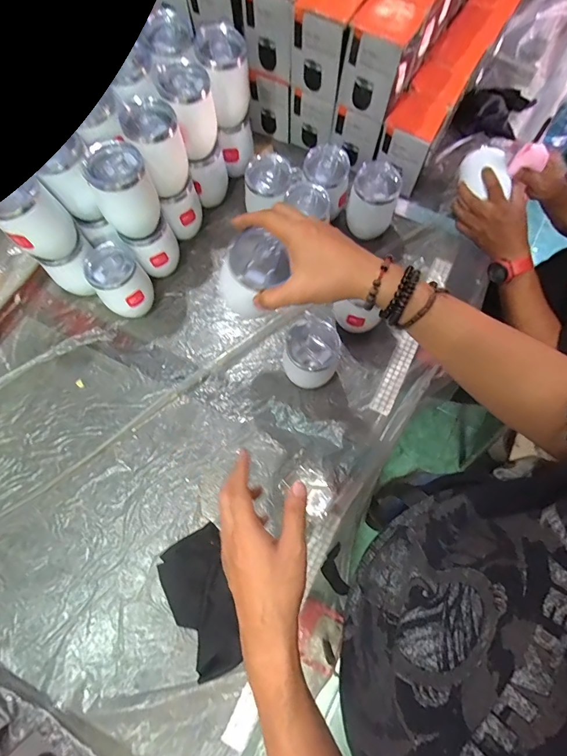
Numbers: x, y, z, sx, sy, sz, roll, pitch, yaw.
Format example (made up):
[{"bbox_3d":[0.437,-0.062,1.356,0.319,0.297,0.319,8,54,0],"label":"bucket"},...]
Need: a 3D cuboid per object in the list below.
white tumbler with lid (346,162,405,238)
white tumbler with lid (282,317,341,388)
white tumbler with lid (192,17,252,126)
[{"bbox_3d":[0.159,-0.312,0.714,0.081,0.119,0.084,0,73,0],"label":"white tumbler with lid"},{"bbox_3d":[0.044,-0.035,0.620,0.080,0.118,0.078,0,73,0],"label":"white tumbler with lid"},{"bbox_3d":[-0.092,-0.479,0.637,0.080,0.115,0.072,-11,72,-4],"label":"white tumbler with lid"}]

